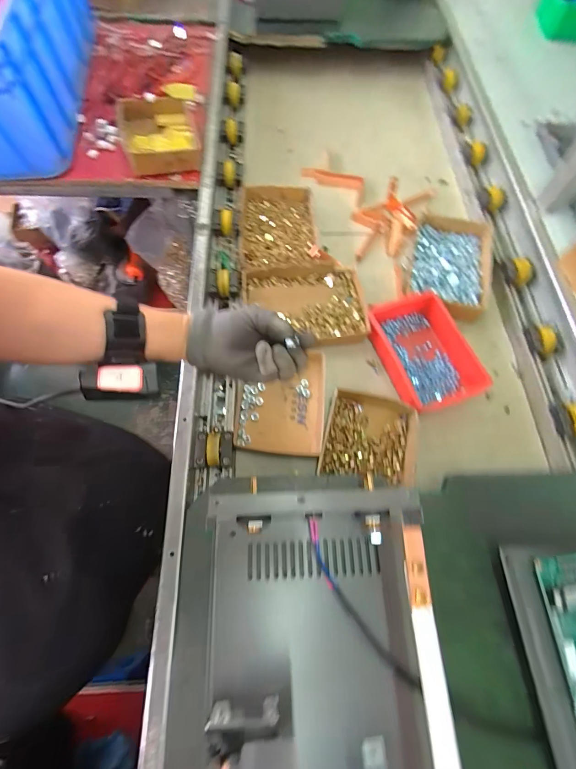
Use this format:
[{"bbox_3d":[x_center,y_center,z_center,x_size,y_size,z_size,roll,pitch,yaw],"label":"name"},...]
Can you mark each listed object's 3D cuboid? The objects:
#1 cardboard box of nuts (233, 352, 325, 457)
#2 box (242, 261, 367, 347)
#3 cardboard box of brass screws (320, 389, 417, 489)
[{"bbox_3d":[-0.012,0.026,0.560,0.141,0.035,0.175,7,67,2],"label":"cardboard box of nuts"},{"bbox_3d":[0.029,-0.138,0.621,0.215,0.050,0.164,-4,67,-3],"label":"box"},{"bbox_3d":[0.132,0.086,0.531,0.147,0.030,0.133,12,67,4],"label":"cardboard box of brass screws"}]

